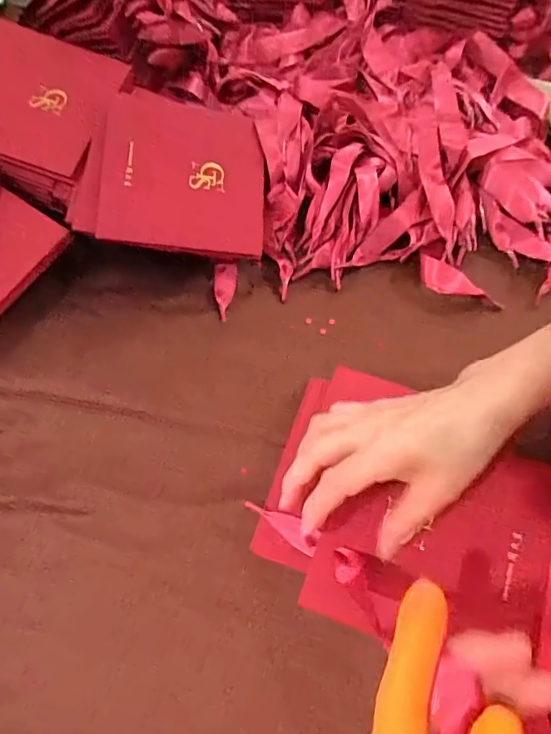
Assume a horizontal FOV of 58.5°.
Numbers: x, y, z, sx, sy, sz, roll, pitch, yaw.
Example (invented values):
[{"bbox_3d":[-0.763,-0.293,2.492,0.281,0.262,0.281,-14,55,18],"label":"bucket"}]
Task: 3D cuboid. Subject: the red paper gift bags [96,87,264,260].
[{"bbox_3d":[-0.081,-0.175,0.433,0.138,0.016,0.154,2,79,-7],"label":"red paper gift bags"}]

